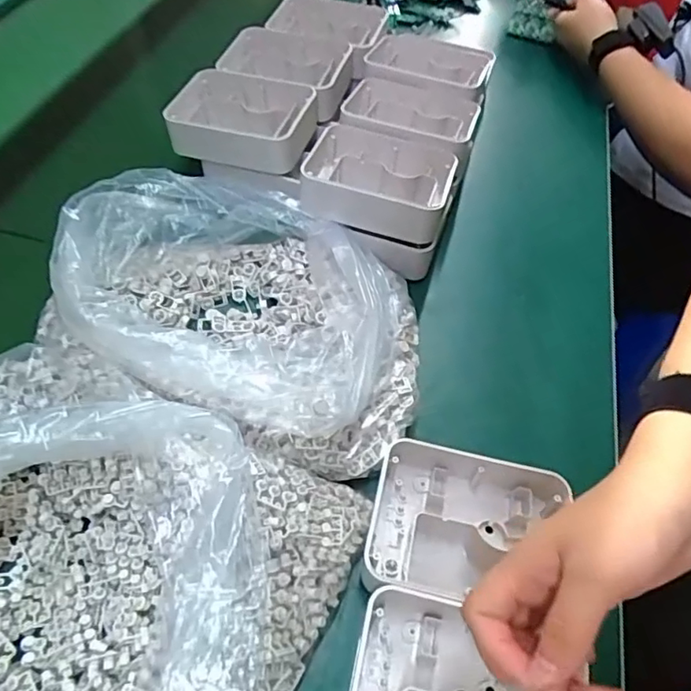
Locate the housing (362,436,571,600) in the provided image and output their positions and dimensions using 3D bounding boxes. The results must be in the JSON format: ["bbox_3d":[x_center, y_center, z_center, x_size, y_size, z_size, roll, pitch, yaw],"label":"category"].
[{"bbox_3d":[0.080,0.122,0.384,0.123,0.036,0.100,11,54,5],"label":"housing"}]

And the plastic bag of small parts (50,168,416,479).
[{"bbox_3d":[-0.071,-0.040,0.459,0.278,0.102,0.216,20,55,11],"label":"plastic bag of small parts"}]

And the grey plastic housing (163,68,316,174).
[{"bbox_3d":[-0.100,-0.221,0.560,0.135,0.034,0.106,16,54,8],"label":"grey plastic housing"}]

